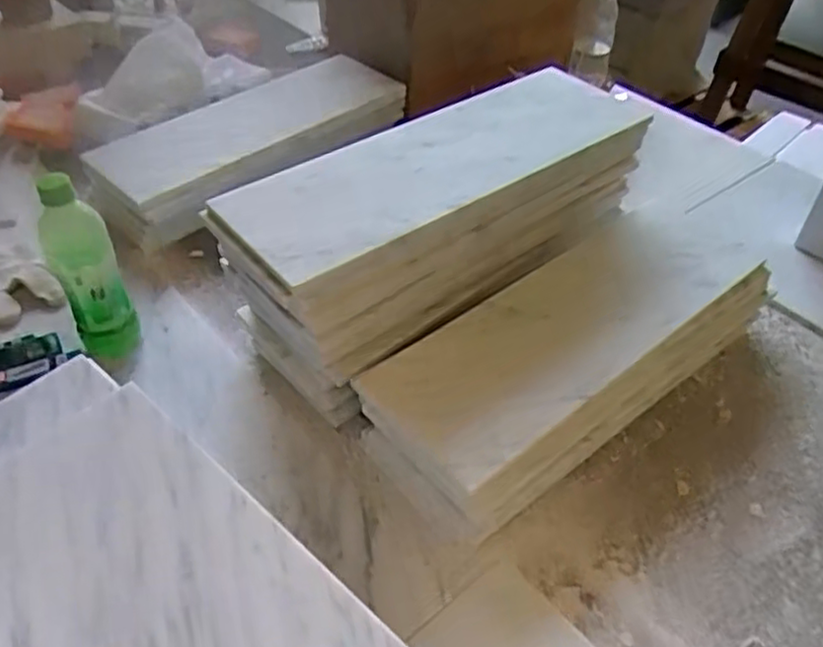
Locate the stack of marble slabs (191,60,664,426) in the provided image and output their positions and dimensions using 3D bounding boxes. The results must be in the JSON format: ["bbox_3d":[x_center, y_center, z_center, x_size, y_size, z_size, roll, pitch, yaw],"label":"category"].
[{"bbox_3d":[0.035,-0.092,0.743,0.449,0.202,0.157,-28,52,-26],"label":"stack of marble slabs"}]

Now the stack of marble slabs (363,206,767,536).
[{"bbox_3d":[0.180,0.023,0.723,0.482,0.098,0.171,-31,53,-28],"label":"stack of marble slabs"}]

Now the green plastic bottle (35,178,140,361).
[{"bbox_3d":[-0.326,-0.052,0.698,0.062,0.194,0.057,-23,50,-22],"label":"green plastic bottle"}]

